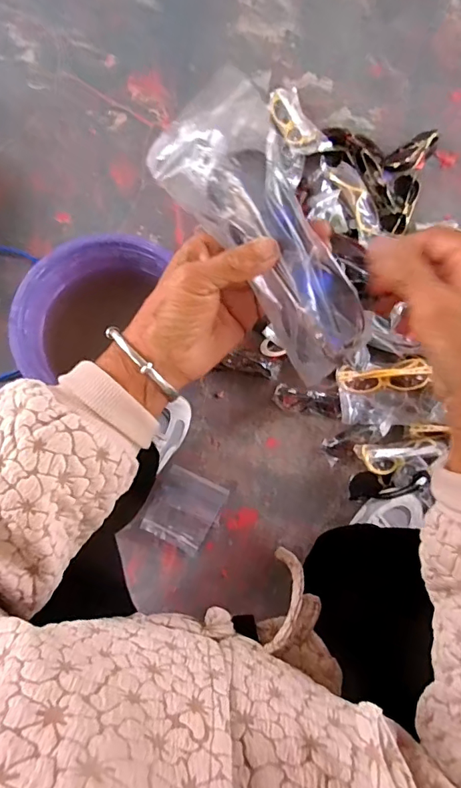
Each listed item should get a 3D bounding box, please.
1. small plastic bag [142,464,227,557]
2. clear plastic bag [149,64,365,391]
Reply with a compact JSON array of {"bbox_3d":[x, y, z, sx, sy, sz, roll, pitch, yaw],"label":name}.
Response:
[{"bbox_3d":[-0.075,0.187,0.757,0.103,0.004,0.114,27,82,5],"label":"small plastic bag"},{"bbox_3d":[0.023,-0.094,0.289,0.059,0.050,0.179,-33,96,-8],"label":"clear plastic bag"}]

